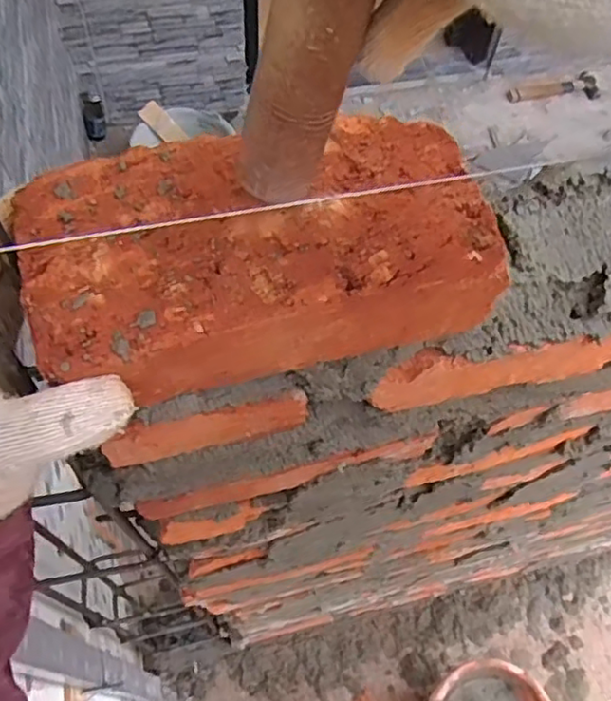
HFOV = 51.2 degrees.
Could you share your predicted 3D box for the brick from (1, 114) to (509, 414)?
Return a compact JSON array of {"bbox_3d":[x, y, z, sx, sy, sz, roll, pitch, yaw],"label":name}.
[{"bbox_3d":[-0.020,-0.042,0.284,0.191,0.048,0.097,-11,61,-9],"label":"brick"}]

